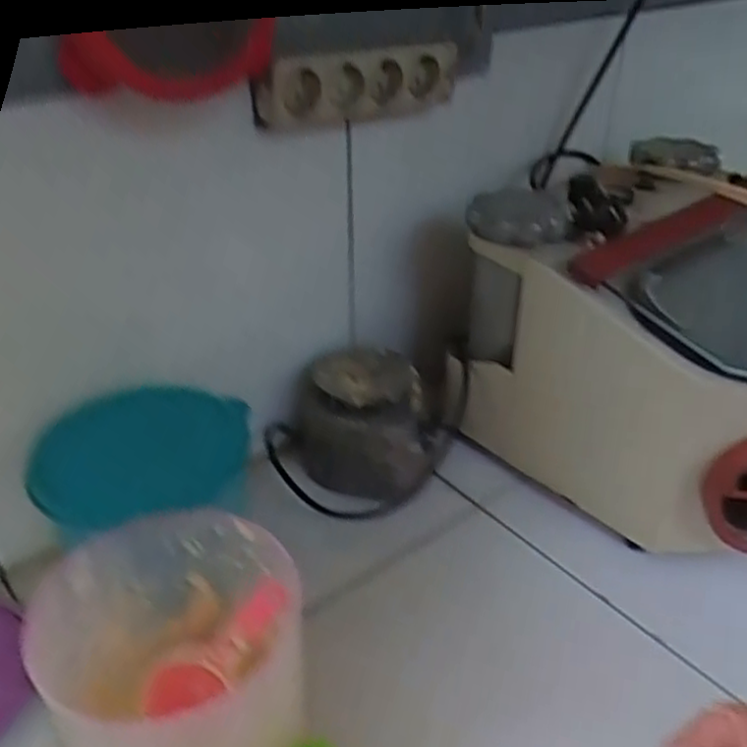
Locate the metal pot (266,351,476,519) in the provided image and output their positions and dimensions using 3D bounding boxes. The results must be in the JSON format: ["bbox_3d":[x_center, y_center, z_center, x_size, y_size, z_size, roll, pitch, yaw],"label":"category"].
[{"bbox_3d":[-0.011,0.062,0.757,0.197,0.116,0.158,5,33,8],"label":"metal pot"}]

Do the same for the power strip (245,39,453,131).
[{"bbox_3d":[-0.011,-0.266,0.678,0.211,0.056,0.033,-21,37,-31],"label":"power strip"}]

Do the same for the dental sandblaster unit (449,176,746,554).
[{"bbox_3d":[0.313,-0.020,0.715,0.304,0.250,0.366,-21,38,-29],"label":"dental sandblaster unit"}]

